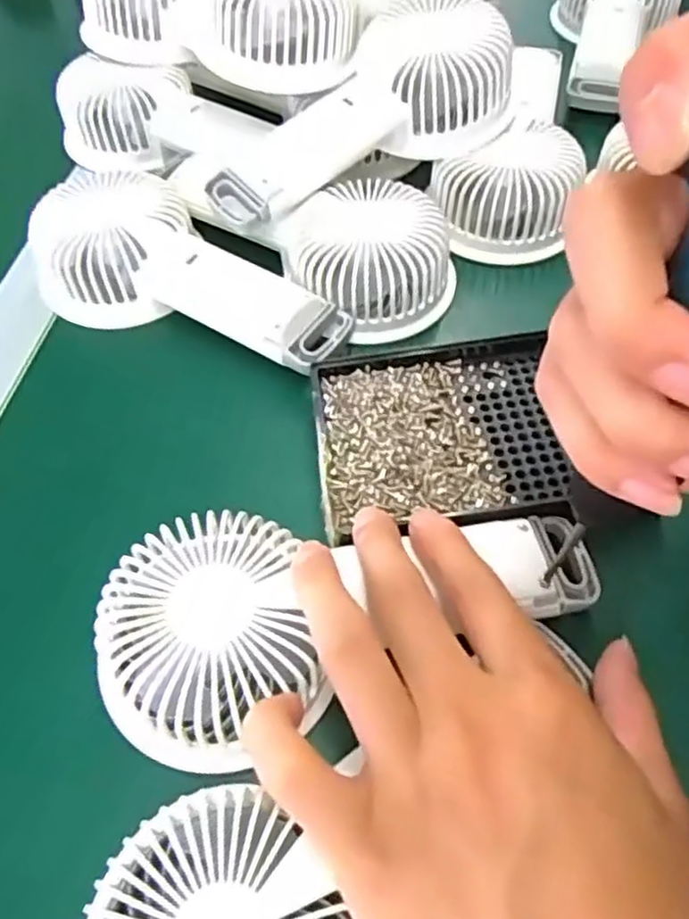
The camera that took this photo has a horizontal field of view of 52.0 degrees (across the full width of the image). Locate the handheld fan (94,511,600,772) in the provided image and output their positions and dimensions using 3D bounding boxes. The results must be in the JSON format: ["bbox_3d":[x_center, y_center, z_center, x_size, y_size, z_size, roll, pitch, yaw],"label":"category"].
[{"bbox_3d":[0.004,0.051,0.254,0.179,0.031,0.082,-10,56,-11],"label":"handheld fan"}]

